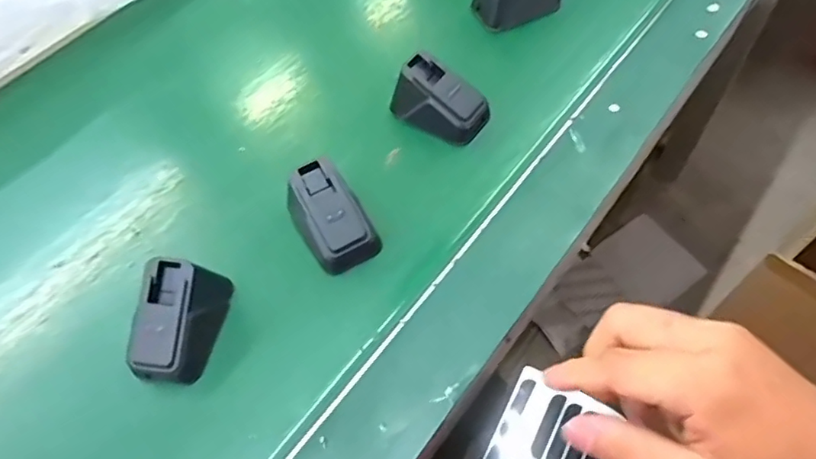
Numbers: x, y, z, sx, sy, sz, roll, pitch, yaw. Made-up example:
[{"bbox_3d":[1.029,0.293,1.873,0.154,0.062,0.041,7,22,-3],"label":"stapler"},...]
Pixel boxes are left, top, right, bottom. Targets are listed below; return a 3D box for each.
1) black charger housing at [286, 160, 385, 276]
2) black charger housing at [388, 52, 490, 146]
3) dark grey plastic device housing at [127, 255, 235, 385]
[{"bbox_3d":[-0.049,-0.008,0.356,0.042,0.038,0.057,-30,59,-14],"label":"black charger housing"},{"bbox_3d":[0.023,-0.094,0.407,0.067,0.038,0.036,28,64,21],"label":"black charger housing"},{"bbox_3d":[-0.133,0.050,0.325,0.036,0.039,0.069,9,58,11],"label":"dark grey plastic device housing"}]

